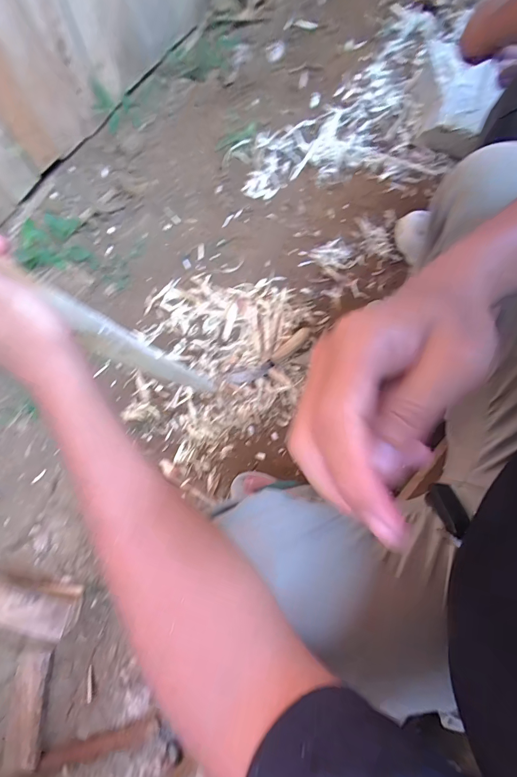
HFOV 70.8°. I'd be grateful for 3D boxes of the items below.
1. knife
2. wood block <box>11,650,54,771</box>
[{"bbox_3d":[0.024,-0.058,0.750,0.194,0.019,0.036,-34,80,17],"label":"knife"},{"bbox_3d":[-0.409,0.579,0.655,0.057,0.041,0.179,5,78,0],"label":"wood block"}]

